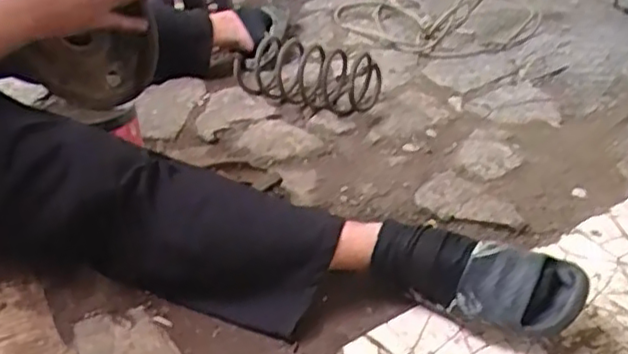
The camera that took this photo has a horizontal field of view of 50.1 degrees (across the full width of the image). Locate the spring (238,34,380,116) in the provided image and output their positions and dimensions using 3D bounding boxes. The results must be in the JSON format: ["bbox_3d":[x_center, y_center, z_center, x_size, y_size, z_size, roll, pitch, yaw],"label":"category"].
[{"bbox_3d":[-0.026,-0.230,1.464,0.345,0.107,0.117,10,39,20],"label":"spring"}]

